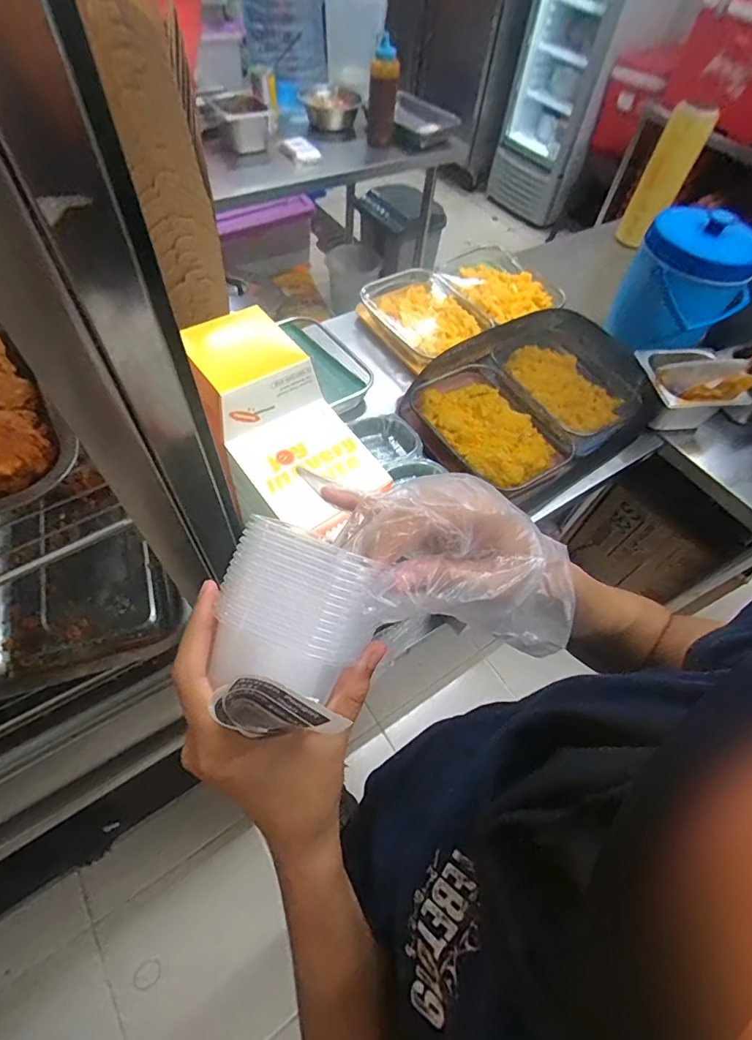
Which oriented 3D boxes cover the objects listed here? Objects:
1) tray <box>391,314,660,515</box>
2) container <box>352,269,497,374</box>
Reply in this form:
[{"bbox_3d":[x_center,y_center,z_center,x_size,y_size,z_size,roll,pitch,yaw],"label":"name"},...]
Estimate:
[{"bbox_3d":[0.286,-0.247,0.925,0.449,0.087,0.381,-33,66,-21],"label":"tray"},{"bbox_3d":[0.099,-0.478,1.061,0.227,0.065,0.273,-35,67,-22],"label":"container"}]

